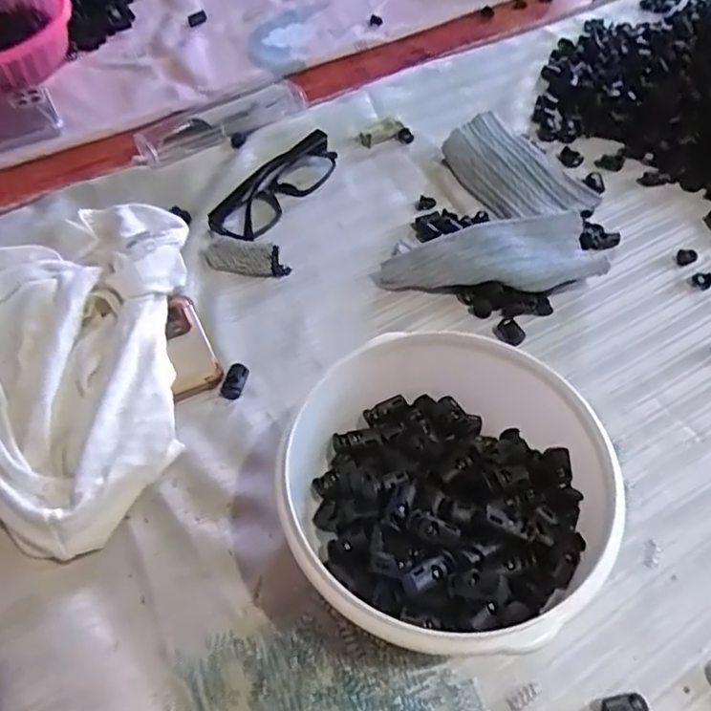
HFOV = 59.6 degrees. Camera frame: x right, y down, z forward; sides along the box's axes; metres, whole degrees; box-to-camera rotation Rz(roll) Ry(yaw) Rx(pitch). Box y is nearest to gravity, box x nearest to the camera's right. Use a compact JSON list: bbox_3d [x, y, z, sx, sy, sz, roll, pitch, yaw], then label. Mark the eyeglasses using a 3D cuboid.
[{"bbox_3d":[-0.066,-0.139,0.525,0.038,0.029,0.132,26,58,20],"label":"eyeglasses"}]

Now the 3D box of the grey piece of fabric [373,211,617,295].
[{"bbox_3d":[0.102,-0.068,0.460,0.162,0.030,0.056,-12,54,-8],"label":"grey piece of fabric"}]

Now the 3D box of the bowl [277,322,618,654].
[{"bbox_3d":[0.044,0.070,0.333,0.161,0.079,0.170,-1,53,1],"label":"bowl"}]

